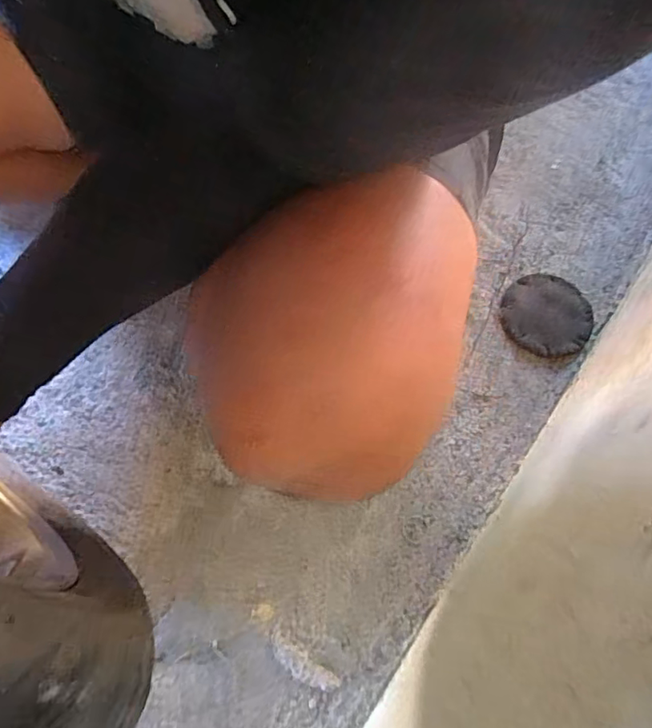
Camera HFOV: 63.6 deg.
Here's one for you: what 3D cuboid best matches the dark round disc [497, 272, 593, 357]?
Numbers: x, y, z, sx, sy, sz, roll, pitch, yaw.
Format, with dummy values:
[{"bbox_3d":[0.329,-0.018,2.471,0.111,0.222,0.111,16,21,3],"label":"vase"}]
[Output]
[{"bbox_3d":[0.290,-0.067,0.694,0.114,0.008,0.117,10,70,2],"label":"dark round disc"}]

